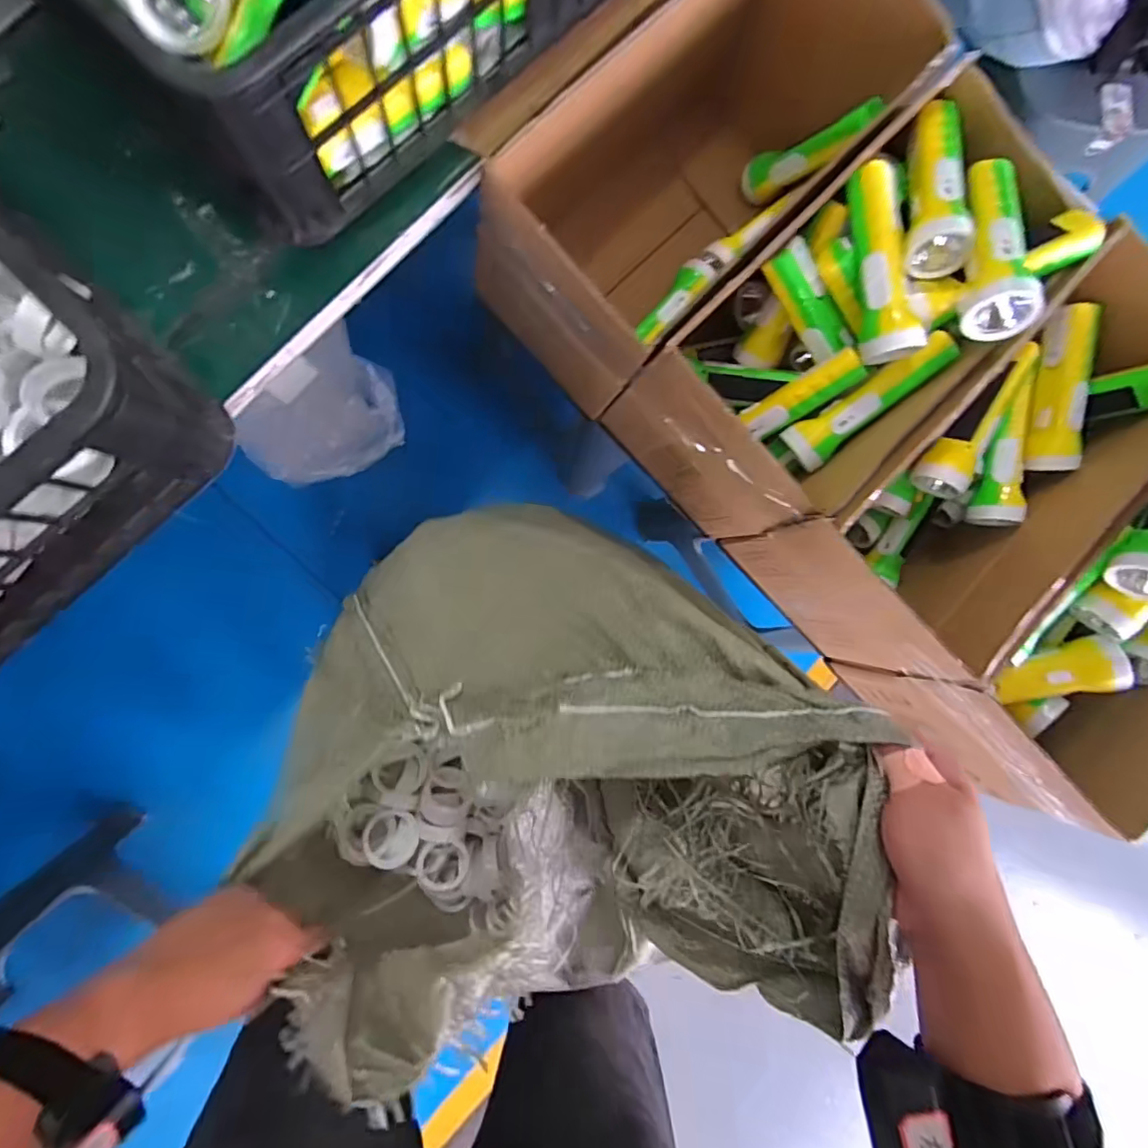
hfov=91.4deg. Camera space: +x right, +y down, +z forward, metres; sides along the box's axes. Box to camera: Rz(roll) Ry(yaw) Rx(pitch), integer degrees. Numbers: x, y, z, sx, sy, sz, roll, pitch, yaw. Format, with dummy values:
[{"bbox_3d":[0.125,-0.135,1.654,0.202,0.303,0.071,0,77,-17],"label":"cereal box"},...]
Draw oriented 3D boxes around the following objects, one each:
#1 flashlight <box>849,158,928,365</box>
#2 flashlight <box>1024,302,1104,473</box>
[{"bbox_3d":[0.277,-0.278,0.515,0.045,0.055,0.165,-11,89,-6],"label":"flashlight"},{"bbox_3d":[0.510,-0.191,0.589,0.047,0.036,0.166,-11,110,-6],"label":"flashlight"}]

